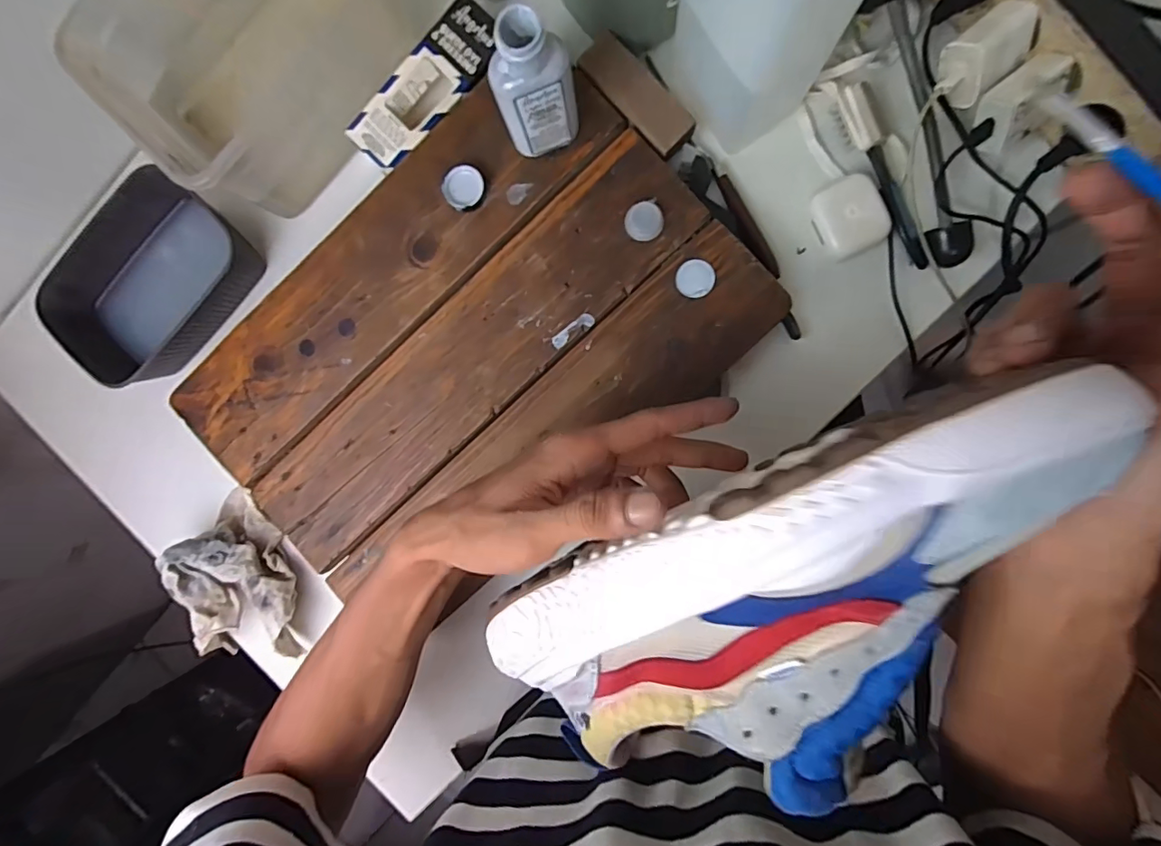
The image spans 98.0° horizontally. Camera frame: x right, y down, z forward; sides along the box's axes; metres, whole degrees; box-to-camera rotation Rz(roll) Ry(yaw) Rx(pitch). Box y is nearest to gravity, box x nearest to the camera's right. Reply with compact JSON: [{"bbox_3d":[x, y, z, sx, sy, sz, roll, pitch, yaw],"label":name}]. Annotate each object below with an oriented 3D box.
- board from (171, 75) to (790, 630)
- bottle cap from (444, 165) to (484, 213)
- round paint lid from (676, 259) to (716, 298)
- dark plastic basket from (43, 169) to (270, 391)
[{"bbox_3d":[-0.084,-0.050,0.400,0.405,0.035,0.275,-40,89,6],"label":"board"},{"bbox_3d":[-0.087,-0.175,0.374,0.028,0.013,0.030,0,93,5],"label":"bottle cap"},{"bbox_3d":[0.084,-0.106,0.368,0.027,0.004,0.027,0,93,5],"label":"round paint lid"},{"bbox_3d":[-0.364,-0.120,0.429,0.125,0.051,0.166,34,95,3],"label":"dark plastic basket"}]

